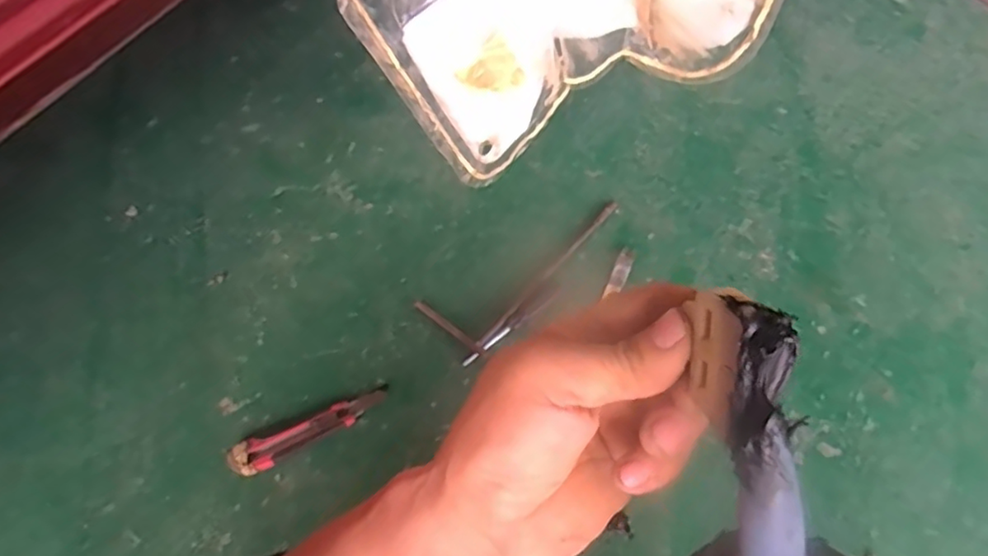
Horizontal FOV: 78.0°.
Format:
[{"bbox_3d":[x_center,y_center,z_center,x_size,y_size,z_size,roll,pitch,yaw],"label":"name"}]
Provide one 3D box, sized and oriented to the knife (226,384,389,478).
[{"bbox_3d":[-0.206,0.172,0.692,0.180,0.021,0.036,-24,61,-11],"label":"knife"}]

